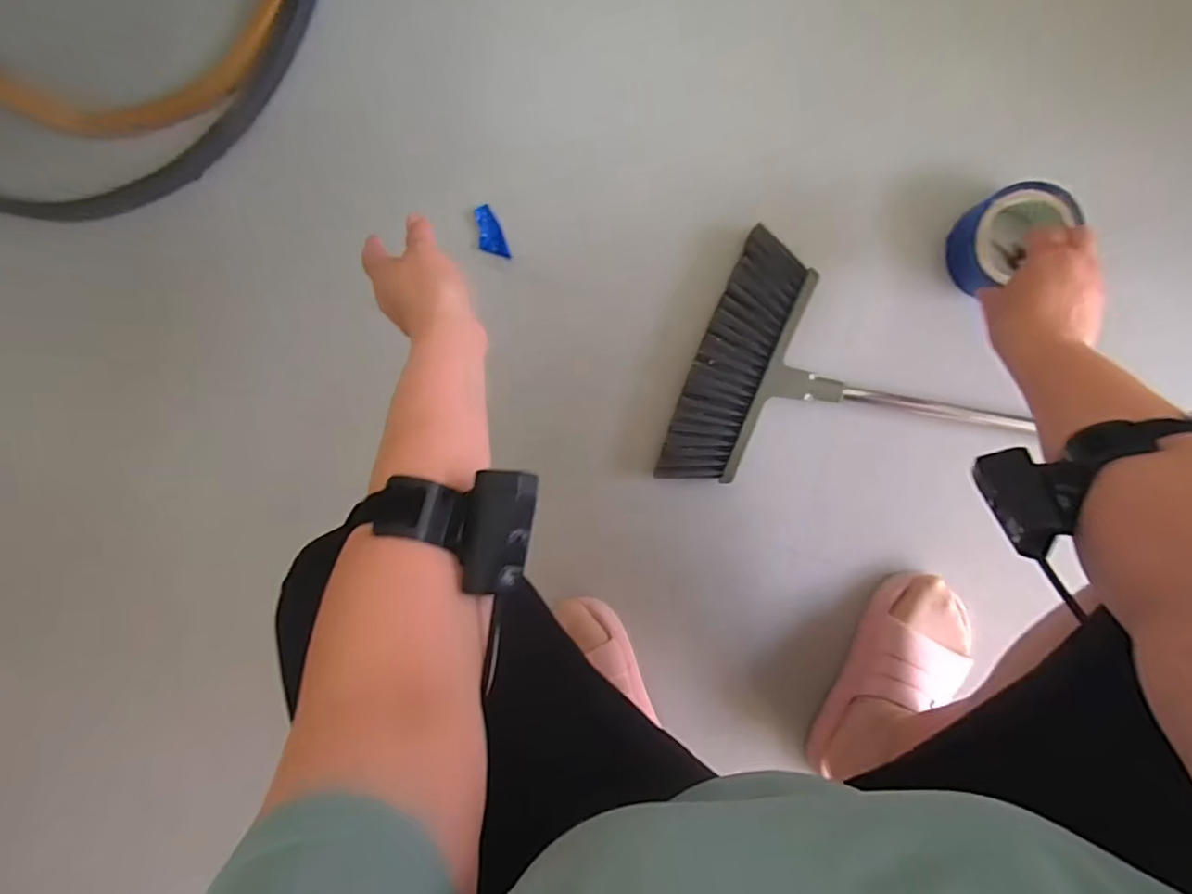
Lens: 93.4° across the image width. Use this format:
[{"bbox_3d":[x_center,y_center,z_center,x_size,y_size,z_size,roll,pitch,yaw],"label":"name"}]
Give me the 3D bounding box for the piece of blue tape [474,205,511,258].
[{"bbox_3d":[-0.121,-0.250,0.652,0.031,0.004,0.061,-11,88,-9],"label":"piece of blue tape"}]

